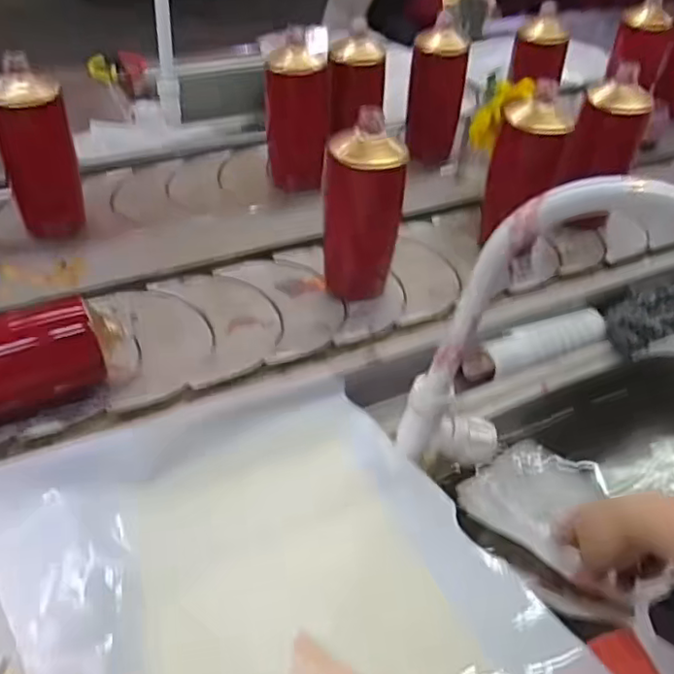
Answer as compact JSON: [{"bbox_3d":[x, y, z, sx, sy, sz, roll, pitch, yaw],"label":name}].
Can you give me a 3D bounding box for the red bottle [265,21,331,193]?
[{"bbox_3d":[-0.055,-0.311,0.862,0.082,0.173,0.064,13,44,12],"label":"red bottle"}]

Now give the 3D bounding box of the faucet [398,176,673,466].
[{"bbox_3d":[0.161,0.015,0.459,0.209,0.266,0.047,7,42,6],"label":"faucet"}]

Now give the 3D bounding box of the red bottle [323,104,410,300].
[{"bbox_3d":[0.026,-0.130,0.661,0.067,0.178,0.063,-29,50,-30],"label":"red bottle"}]

